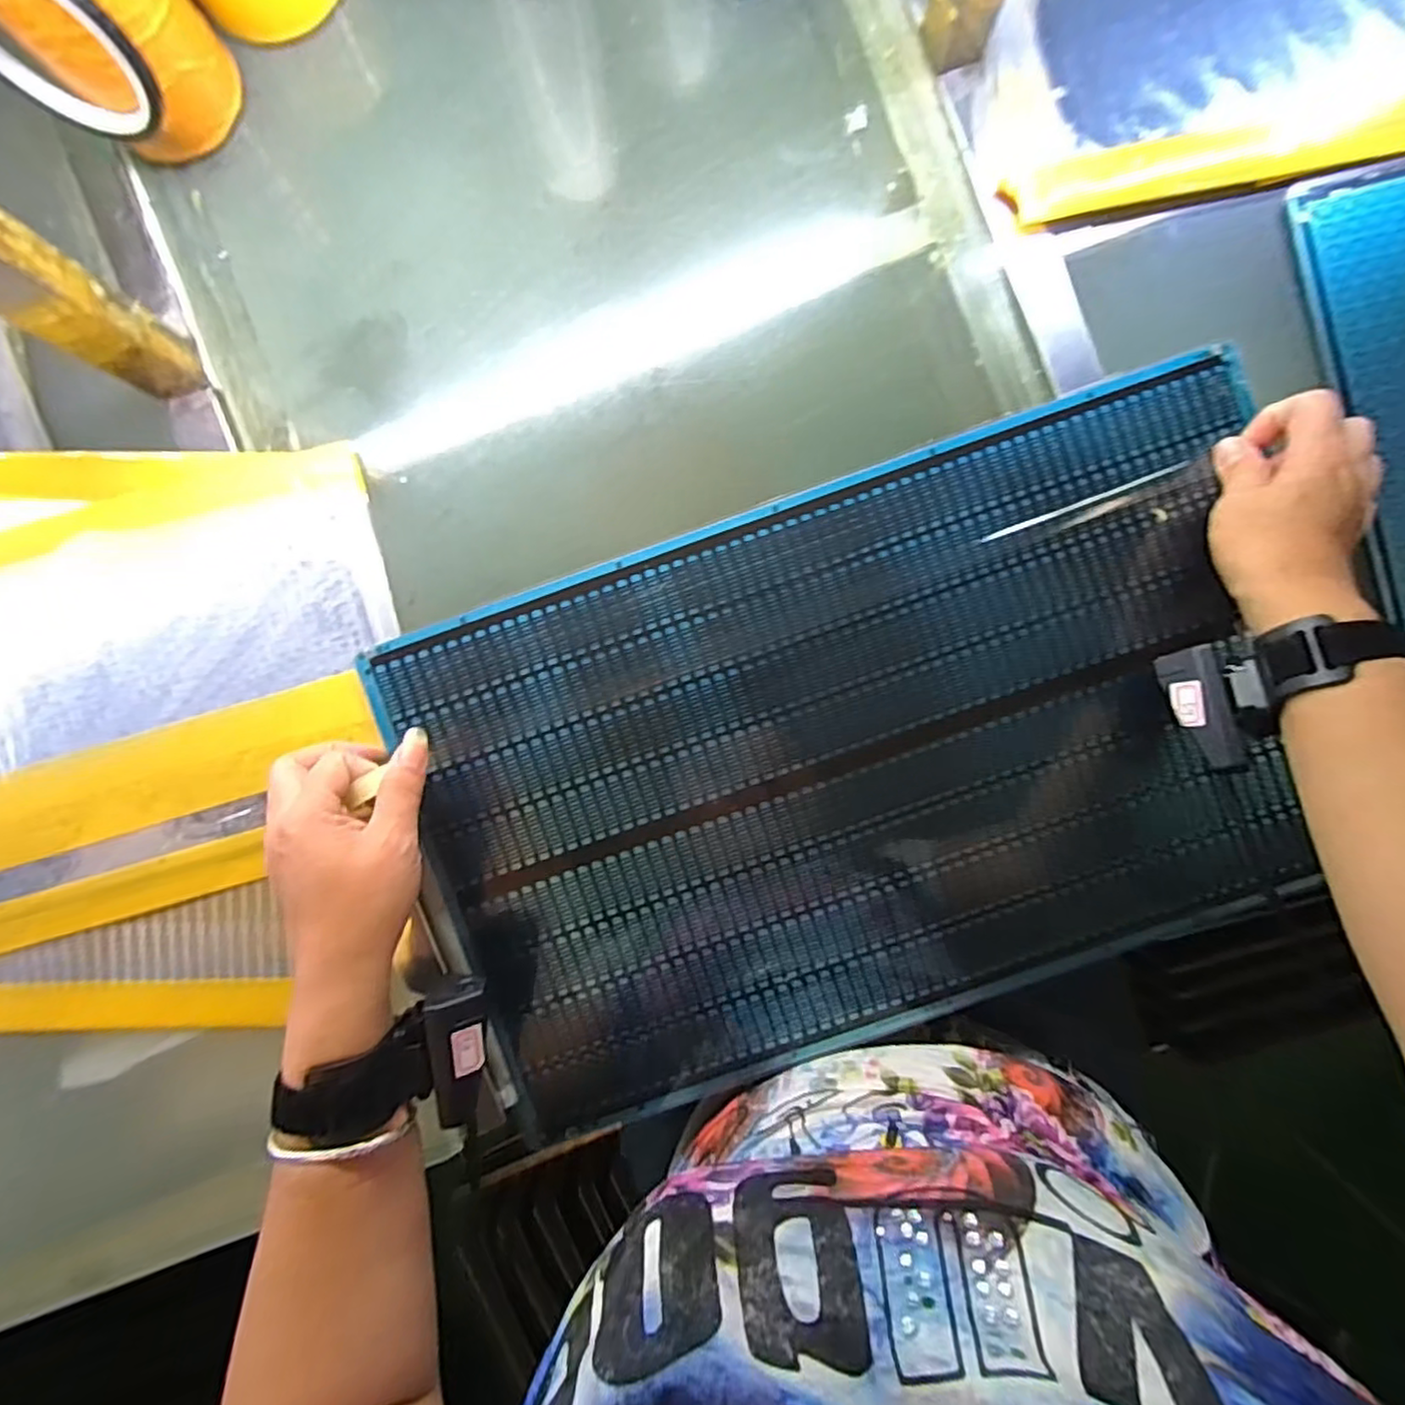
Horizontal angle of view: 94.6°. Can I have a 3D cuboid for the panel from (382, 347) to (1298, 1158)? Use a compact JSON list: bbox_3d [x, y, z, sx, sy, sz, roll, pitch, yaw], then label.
[{"bbox_3d":[0.085,0.037,0.390,0.509,0.019,0.318,-20,92,2],"label":"panel"}]

